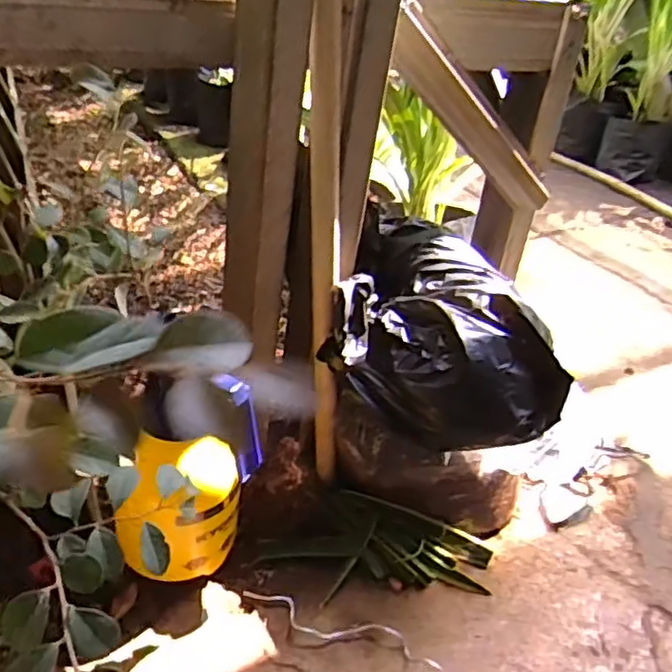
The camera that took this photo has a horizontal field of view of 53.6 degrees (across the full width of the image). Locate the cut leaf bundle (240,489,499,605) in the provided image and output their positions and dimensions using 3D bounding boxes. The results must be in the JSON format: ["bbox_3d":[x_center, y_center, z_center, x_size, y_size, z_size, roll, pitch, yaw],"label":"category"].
[{"bbox_3d":[0.043,0.241,0.782,0.256,0.032,0.127,0,35,-7],"label":"cut leaf bundle"}]

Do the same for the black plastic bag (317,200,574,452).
[{"bbox_3d":[0.127,-0.007,0.731,0.240,0.163,0.205,14,36,8],"label":"black plastic bag"}]

